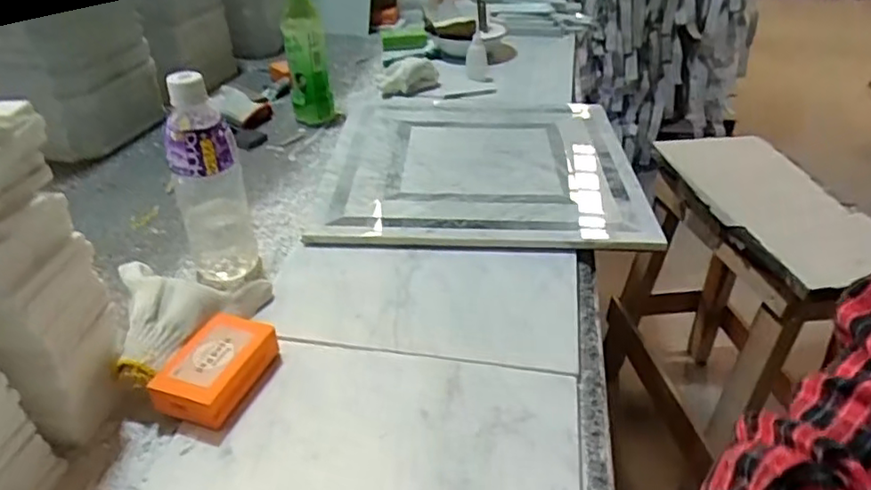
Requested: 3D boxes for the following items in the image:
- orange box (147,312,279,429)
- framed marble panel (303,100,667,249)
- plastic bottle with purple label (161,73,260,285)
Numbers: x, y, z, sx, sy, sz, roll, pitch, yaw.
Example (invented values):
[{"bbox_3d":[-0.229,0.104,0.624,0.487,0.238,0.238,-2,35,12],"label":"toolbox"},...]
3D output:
[{"bbox_3d":[-0.181,0.103,0.510,0.063,0.033,0.097,8,34,11],"label":"orange box"},{"bbox_3d":[0.068,-0.133,0.883,0.396,0.024,0.477,2,33,5],"label":"framed marble panel"},{"bbox_3d":[-0.225,-0.062,0.613,0.065,0.200,0.072,-12,35,-18],"label":"plastic bottle with purple label"}]

